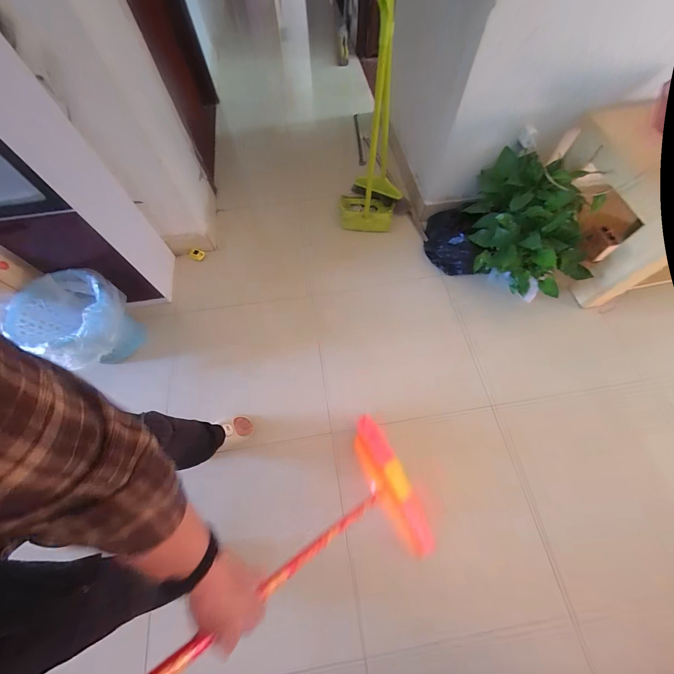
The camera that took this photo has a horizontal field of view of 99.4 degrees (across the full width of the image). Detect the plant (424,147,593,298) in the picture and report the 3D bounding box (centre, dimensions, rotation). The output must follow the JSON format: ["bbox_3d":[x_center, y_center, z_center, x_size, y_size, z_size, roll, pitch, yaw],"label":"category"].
[{"bbox_3d":[0.694,-0.443,1.131,0.612,0.344,0.424,27,69,13],"label":"plant"}]

